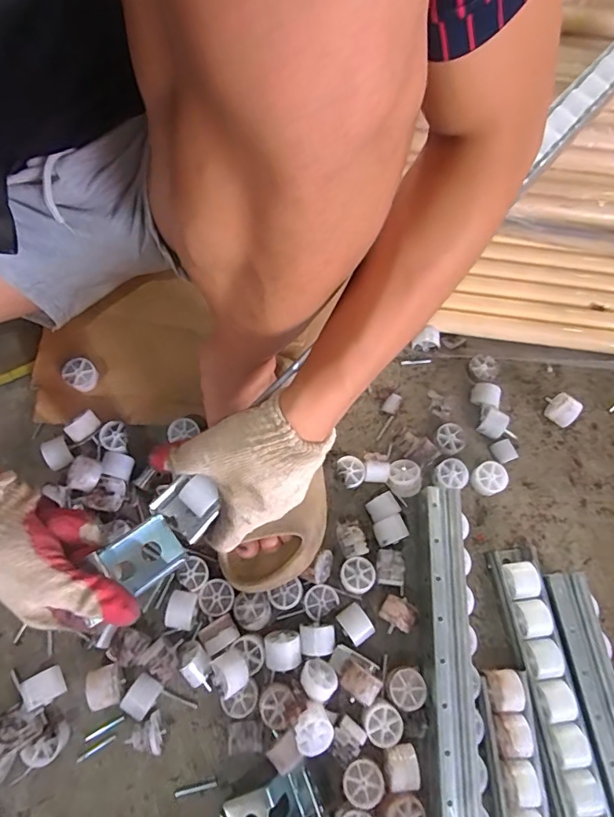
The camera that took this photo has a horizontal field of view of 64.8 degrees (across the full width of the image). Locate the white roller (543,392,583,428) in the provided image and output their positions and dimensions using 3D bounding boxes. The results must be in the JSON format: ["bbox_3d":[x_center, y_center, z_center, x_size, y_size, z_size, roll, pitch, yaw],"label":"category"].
[{"bbox_3d":[0.301,0.001,0.575,0.027,0.032,0.036,-41,76,-15],"label":"white roller"}]

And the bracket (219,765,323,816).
[{"bbox_3d":[-0.032,0.357,0.424,0.085,0.031,0.048,-22,72,-10],"label":"bracket"}]

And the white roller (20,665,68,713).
[{"bbox_3d":[-0.245,0.261,0.453,0.033,0.025,0.028,-25,73,-11],"label":"white roller"}]

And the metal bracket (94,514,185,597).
[{"bbox_3d":[-0.132,0.119,0.388,0.057,0.012,0.044,-33,75,-13],"label":"metal bracket"}]

